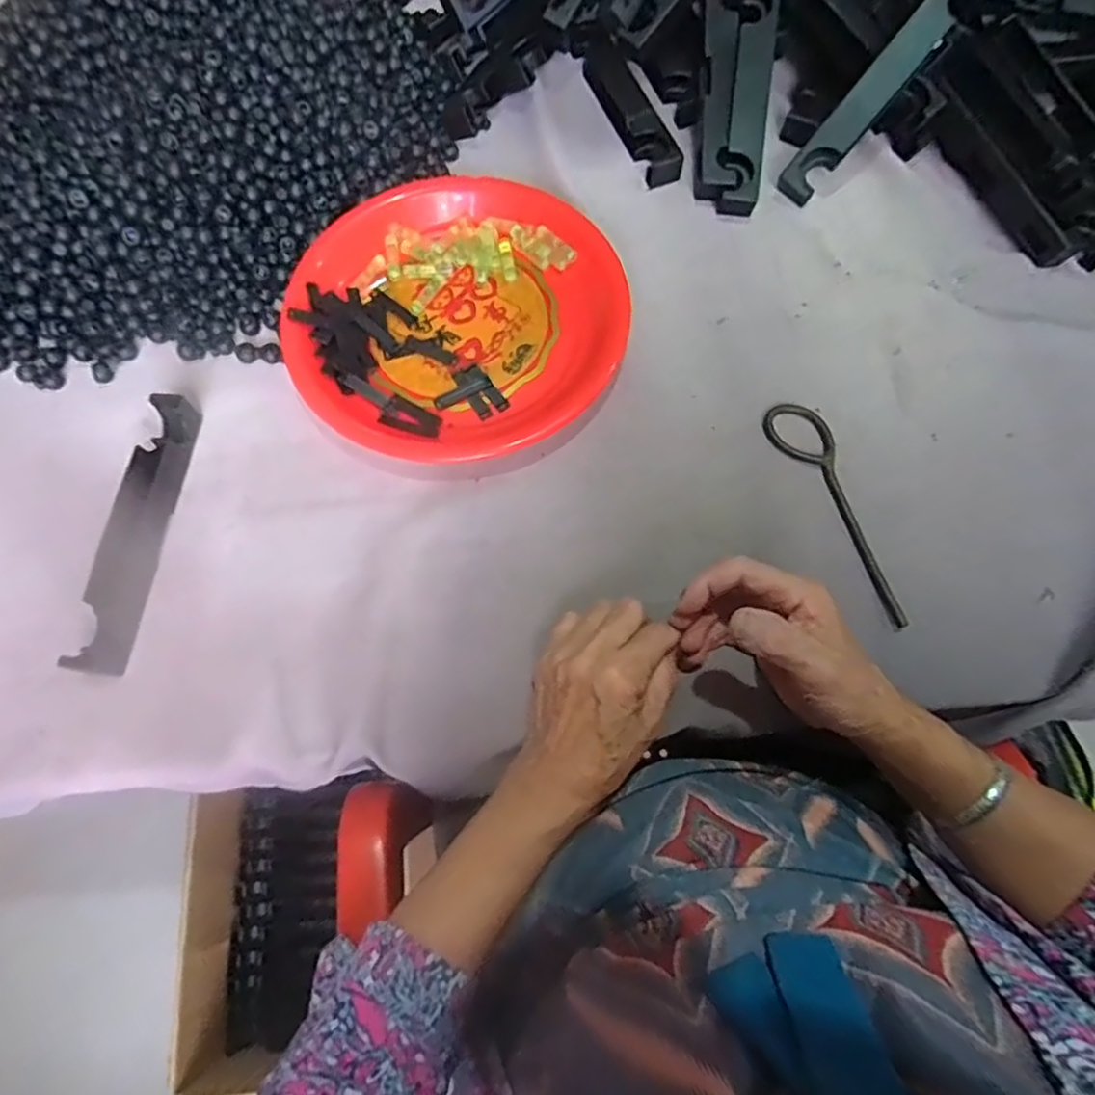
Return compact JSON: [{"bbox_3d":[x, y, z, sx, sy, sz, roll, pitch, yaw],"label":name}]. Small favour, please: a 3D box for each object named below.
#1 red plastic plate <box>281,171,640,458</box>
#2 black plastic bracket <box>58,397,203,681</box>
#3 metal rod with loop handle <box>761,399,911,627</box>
[{"bbox_3d":[-0.072,-0.184,0.498,0.251,0.025,0.239,-1,70,2],"label":"red plastic plate"},{"bbox_3d":[-0.281,-0.013,0.441,0.033,0.026,0.192,6,70,4],"label":"black plastic bracket"},{"bbox_3d":[0.207,-0.030,0.441,0.040,0.011,0.173,-24,71,-6],"label":"metal rod with loop handle"}]

